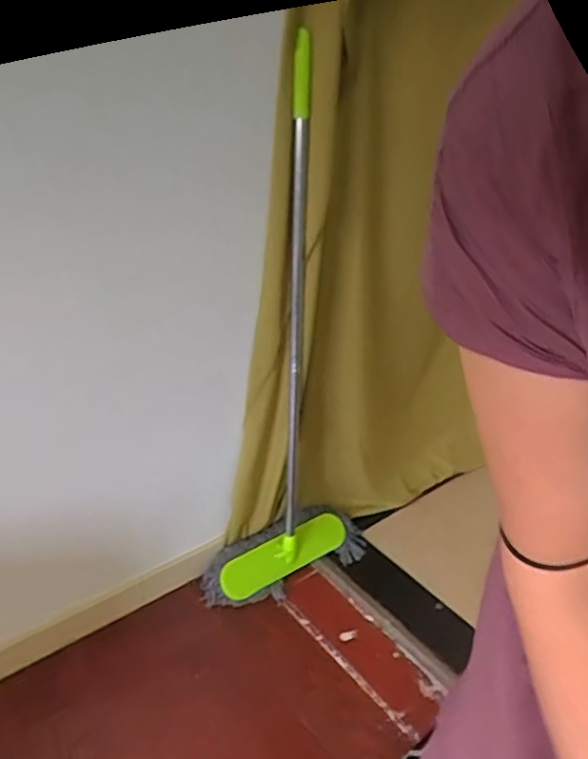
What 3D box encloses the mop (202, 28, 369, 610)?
[{"bbox_3d":[0.068,-0.037,1.368,0.456,1.172,0.181,-11,29,-43],"label":"mop"}]

